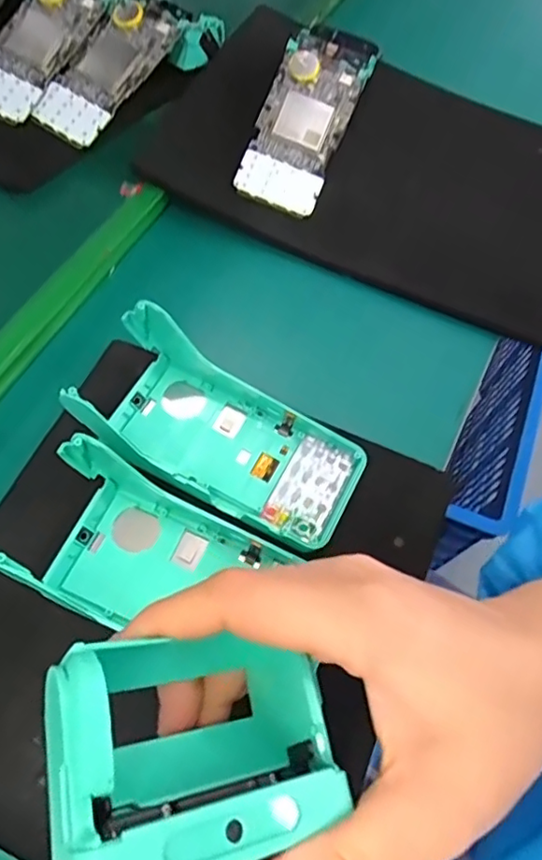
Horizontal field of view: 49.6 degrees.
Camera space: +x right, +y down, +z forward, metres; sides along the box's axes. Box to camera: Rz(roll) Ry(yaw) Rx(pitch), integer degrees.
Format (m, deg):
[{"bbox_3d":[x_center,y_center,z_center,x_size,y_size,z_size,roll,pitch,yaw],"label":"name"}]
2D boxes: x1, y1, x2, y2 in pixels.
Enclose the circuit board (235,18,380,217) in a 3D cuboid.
[{"bbox_3d":[0.028,-0.251,0.471,0.068,0.010,0.153,23,87,-3],"label":"circuit board"}]

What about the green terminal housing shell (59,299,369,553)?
[{"bbox_3d":[-0.024,-0.003,0.348,0.165,0.055,0.086,28,65,10],"label":"green terminal housing shell"}]

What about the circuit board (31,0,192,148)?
[{"bbox_3d":[-0.130,-0.293,0.472,0.065,0.010,0.141,34,84,13],"label":"circuit board"}]

